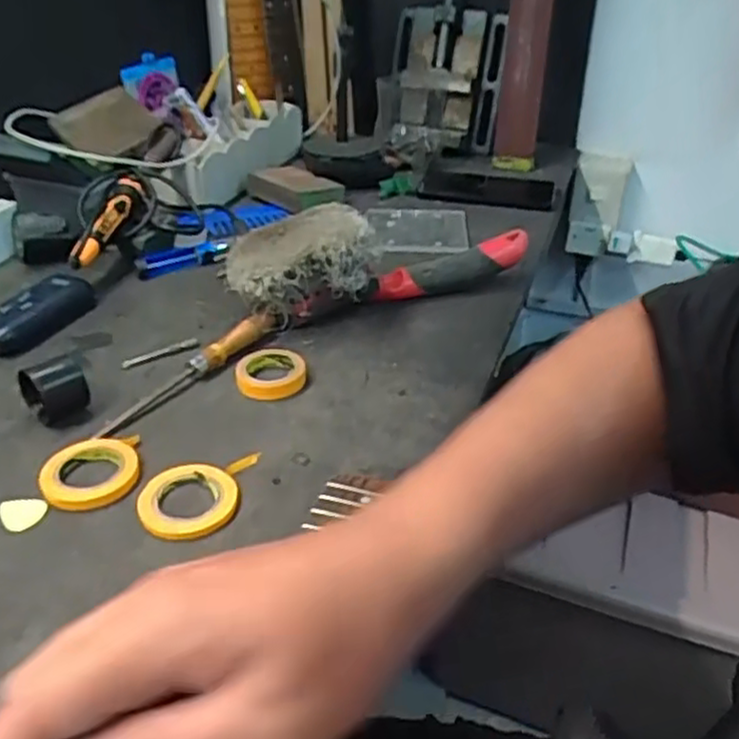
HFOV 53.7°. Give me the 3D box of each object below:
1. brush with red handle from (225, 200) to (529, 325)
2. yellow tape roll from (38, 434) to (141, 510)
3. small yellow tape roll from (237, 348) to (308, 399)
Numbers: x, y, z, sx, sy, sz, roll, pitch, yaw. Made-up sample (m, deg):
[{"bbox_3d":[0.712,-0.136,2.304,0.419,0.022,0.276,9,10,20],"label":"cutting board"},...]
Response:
[{"bbox_3d":[0.011,-0.103,0.652,0.267,0.085,0.082,-17,37,-25],"label":"brush with red handle"},{"bbox_3d":[-0.180,0.064,0.471,0.060,0.011,0.060,0,34,0],"label":"yellow tape roll"},{"bbox_3d":[-0.075,0.002,0.557,0.052,0.014,0.052,0,34,0],"label":"small yellow tape roll"}]

